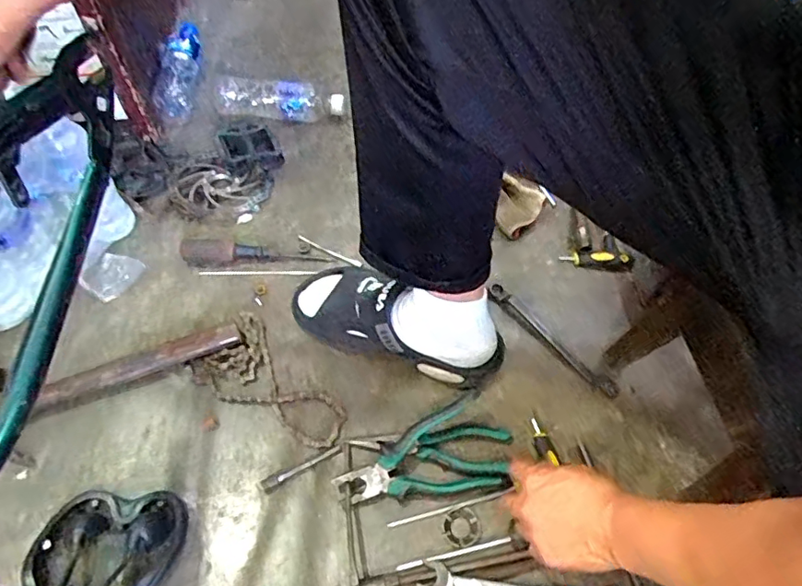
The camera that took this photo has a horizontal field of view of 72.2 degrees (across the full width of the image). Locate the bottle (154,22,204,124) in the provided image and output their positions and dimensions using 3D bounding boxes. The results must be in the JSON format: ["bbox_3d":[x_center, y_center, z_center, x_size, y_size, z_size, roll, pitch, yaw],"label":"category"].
[{"bbox_3d":[-0.377,-0.384,0.943,0.055,0.053,0.218,0,58,-3],"label":"bottle"}]

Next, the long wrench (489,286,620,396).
[{"bbox_3d":[0.193,0.061,0.723,0.025,0.015,0.209,-35,66,-22],"label":"long wrench"}]

